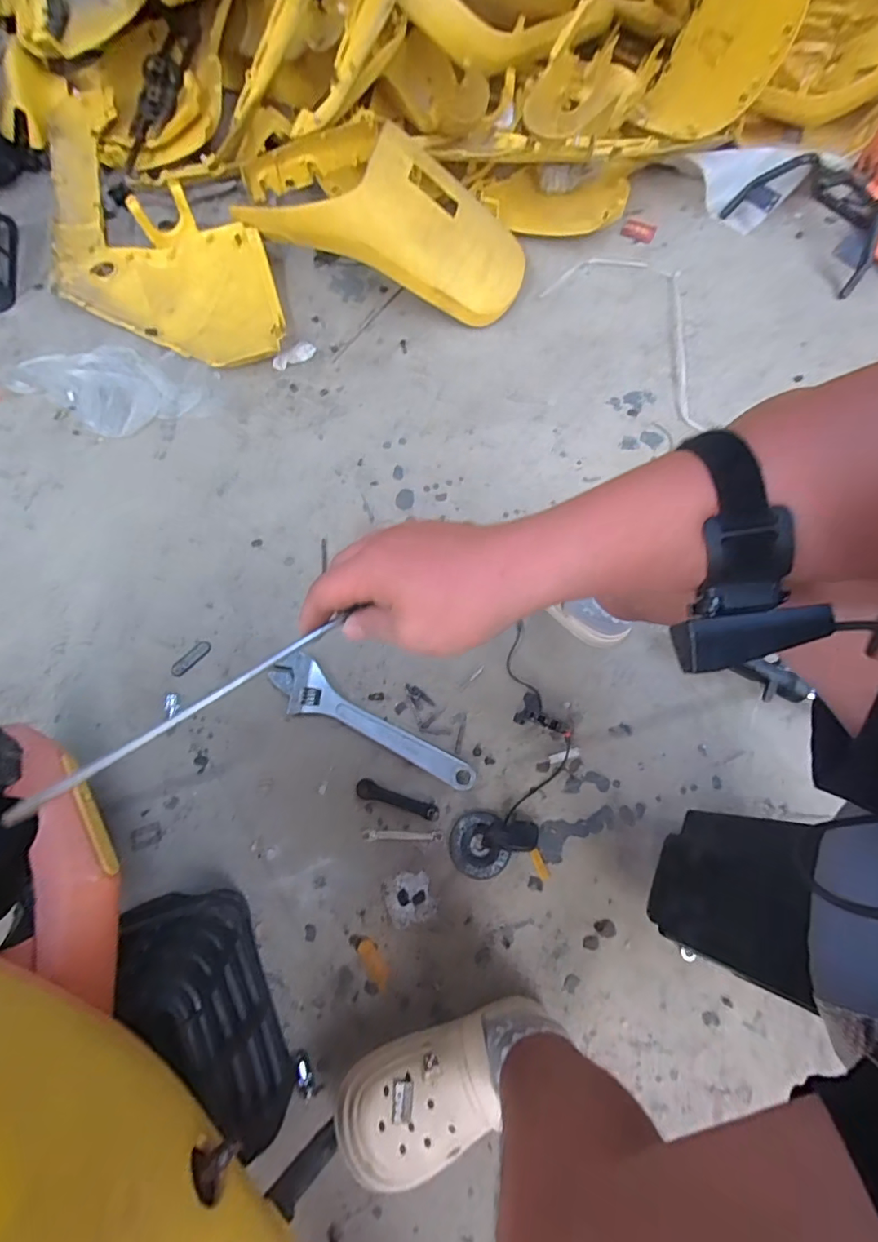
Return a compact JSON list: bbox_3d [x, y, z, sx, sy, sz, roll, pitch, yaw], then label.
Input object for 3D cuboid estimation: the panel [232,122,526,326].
[{"bbox_3d":[-0.113,-0.789,0.954,0.576,0.203,0.236,14,71,3],"label":"panel"}]

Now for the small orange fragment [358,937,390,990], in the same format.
[{"bbox_3d":[-0.087,0.462,0.658,0.023,0.004,0.064,-31,76,-9],"label":"small orange fragment"}]

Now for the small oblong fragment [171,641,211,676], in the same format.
[{"bbox_3d":[-0.400,0.061,0.786,0.026,0.004,0.068,39,76,11],"label":"small oblong fragment"}]

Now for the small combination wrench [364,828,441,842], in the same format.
[{"bbox_3d":[-0.053,0.310,0.703,0.112,0.004,0.015,2,73,0],"label":"small combination wrench"}]

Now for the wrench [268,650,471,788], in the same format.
[{"bbox_3d":[-0.108,0.165,0.743,0.341,0.021,0.075,32,75,9],"label":"wrench"}]

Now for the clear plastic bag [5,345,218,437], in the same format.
[{"bbox_3d":[-0.638,-0.453,0.945,0.393,0.018,0.170,26,74,7],"label":"clear plastic bag"}]

